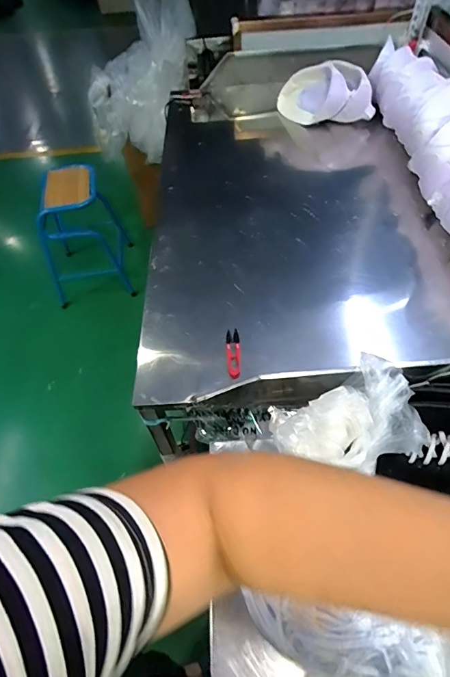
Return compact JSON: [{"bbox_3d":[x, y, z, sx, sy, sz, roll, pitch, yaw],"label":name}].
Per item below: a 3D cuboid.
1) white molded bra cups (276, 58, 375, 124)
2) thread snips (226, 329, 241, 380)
[{"bbox_3d":[0.286,-0.715,1.164,0.298,0.138,0.093,30,61,23],"label":"white molded bra cups"},{"bbox_3d":[0.014,0.026,0.692,0.024,0.011,0.106,-2,54,1],"label":"thread snips"}]

